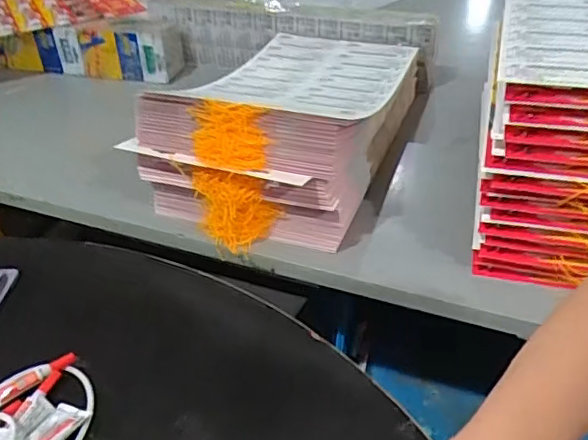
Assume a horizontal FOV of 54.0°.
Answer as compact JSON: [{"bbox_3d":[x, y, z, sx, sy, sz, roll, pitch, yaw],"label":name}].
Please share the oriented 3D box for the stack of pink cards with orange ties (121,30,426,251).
[{"bbox_3d":[0.012,-0.163,0.826,0.261,0.167,0.490,12,39,18],"label":"stack of pink cards with orange ties"}]

